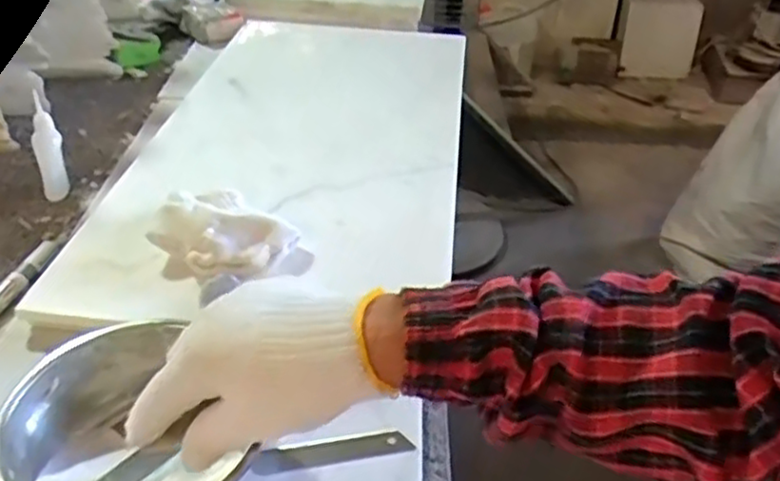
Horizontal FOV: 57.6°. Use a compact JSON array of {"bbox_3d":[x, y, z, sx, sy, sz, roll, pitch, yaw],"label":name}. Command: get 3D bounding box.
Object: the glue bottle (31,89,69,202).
[{"bbox_3d":[-0.315,-0.084,0.654,0.025,0.095,0.021,-15,39,-21],"label":"glue bottle"}]

